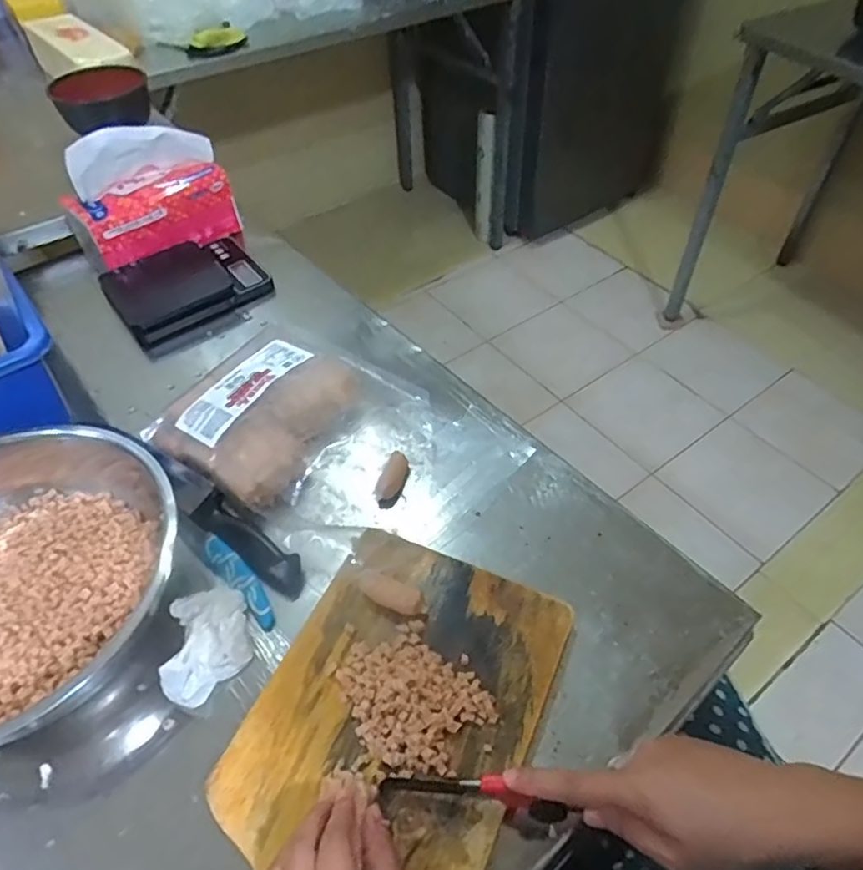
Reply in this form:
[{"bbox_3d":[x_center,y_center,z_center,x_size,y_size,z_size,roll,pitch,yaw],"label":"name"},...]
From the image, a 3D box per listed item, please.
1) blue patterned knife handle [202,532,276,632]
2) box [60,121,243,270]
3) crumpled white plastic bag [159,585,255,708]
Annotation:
[{"bbox_3d":[-0.159,0.120,0.502,0.097,0.021,0.020,37,59,27],"label":"blue patterned knife handle"},{"bbox_3d":[-0.351,-0.307,0.761,0.184,0.137,0.080,-31,57,-24],"label":"box"},{"bbox_3d":[-0.174,0.159,0.466,0.064,0.036,0.082,-14,51,-12],"label":"crumpled white plastic bag"}]

